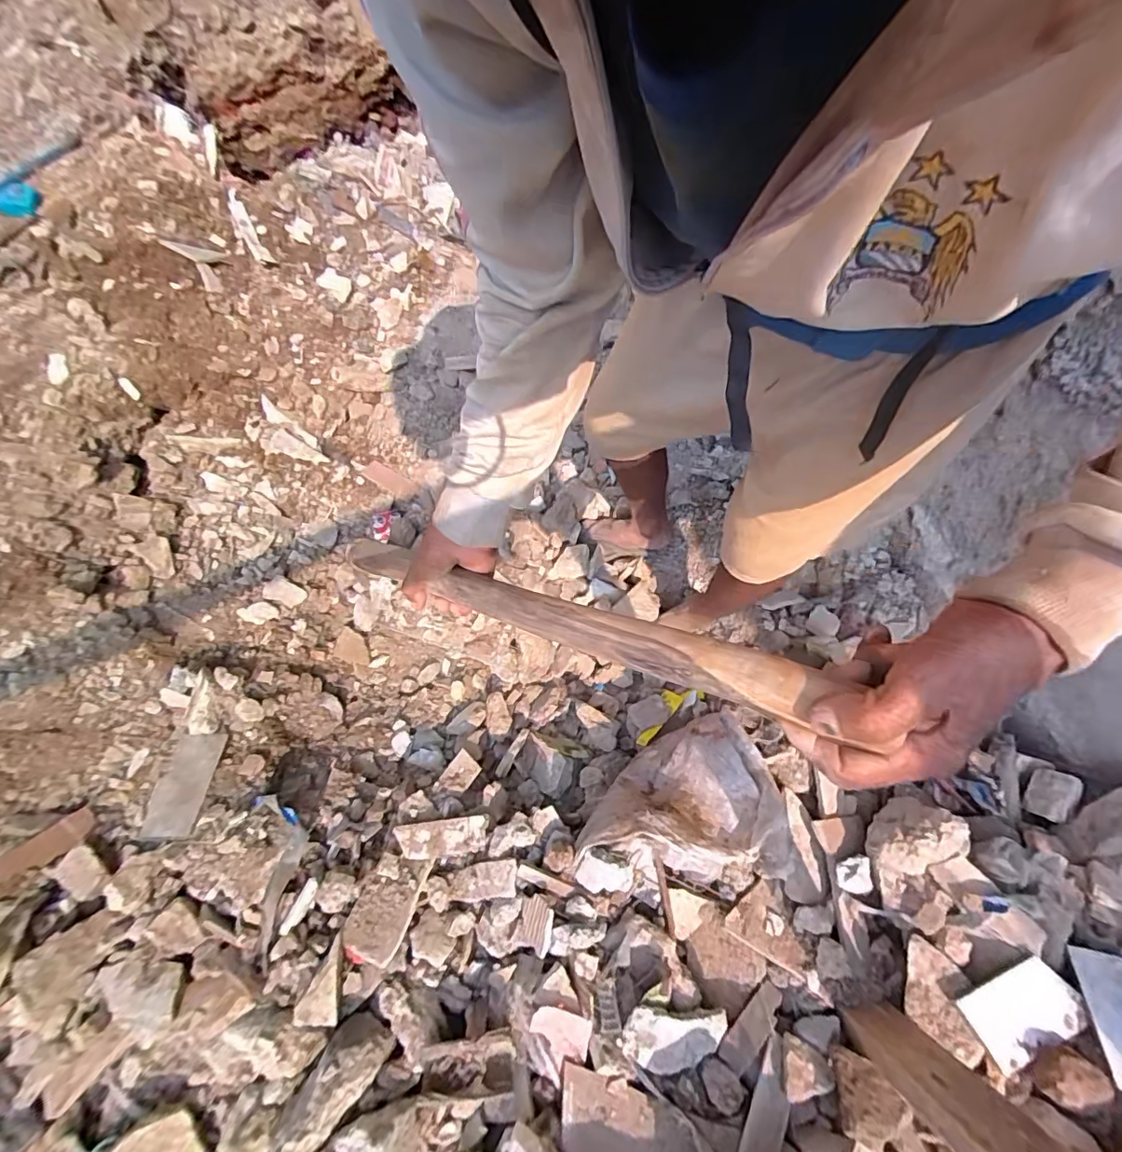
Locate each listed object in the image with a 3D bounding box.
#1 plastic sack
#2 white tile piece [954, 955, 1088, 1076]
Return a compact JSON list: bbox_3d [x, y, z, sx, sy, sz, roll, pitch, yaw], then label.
[{"bbox_3d":[0.159,0.317,0.753,0.279,0.134,0.211,-5,68,1],"label":"plastic sack"},{"bbox_3d":[0.523,0.490,0.584,0.135,0.008,0.069,-16,61,-14],"label":"white tile piece"}]

